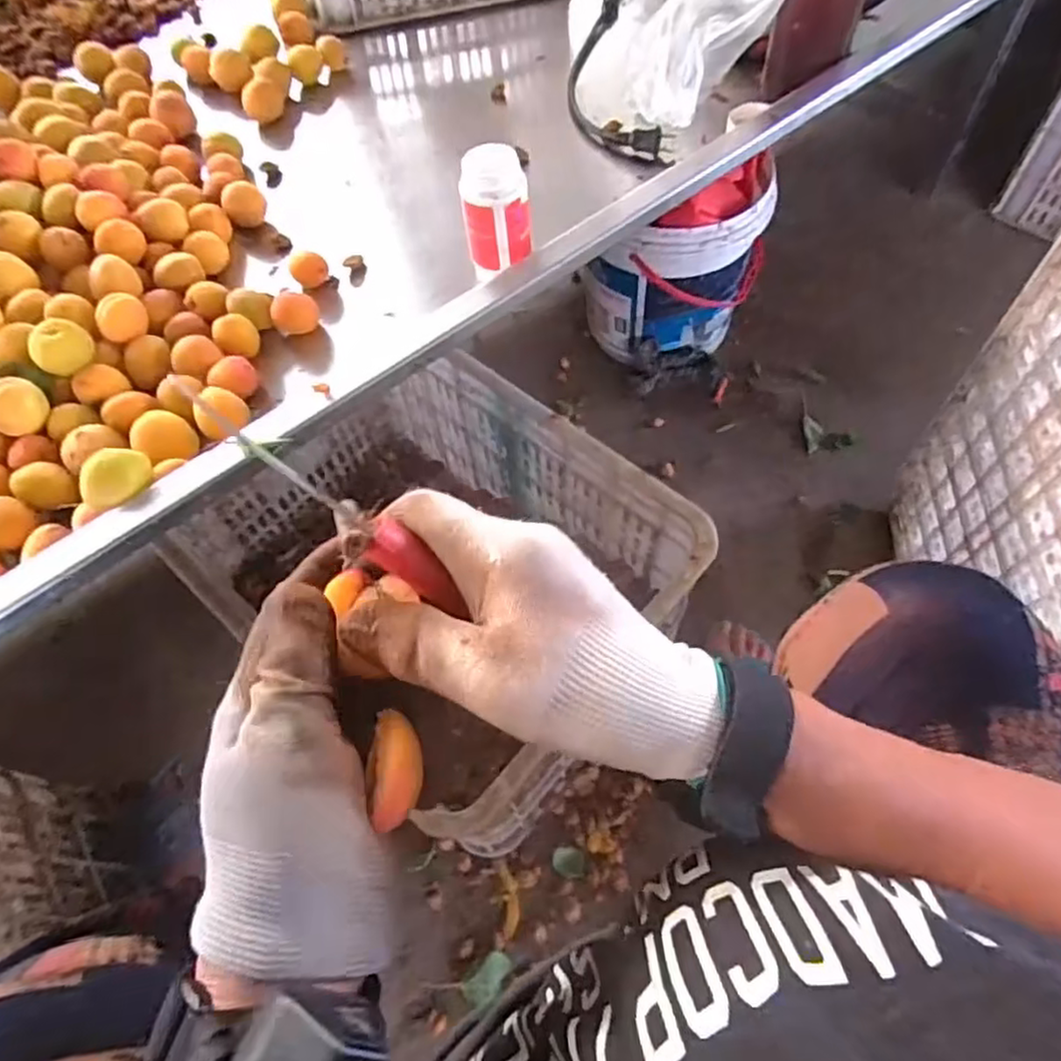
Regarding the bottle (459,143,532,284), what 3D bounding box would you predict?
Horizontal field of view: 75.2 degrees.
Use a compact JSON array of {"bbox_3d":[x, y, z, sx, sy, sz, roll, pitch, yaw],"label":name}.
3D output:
[{"bbox_3d":[-0.028,-0.257,0.560,0.052,0.083,0.051,-13,61,-4],"label":"bottle"}]

